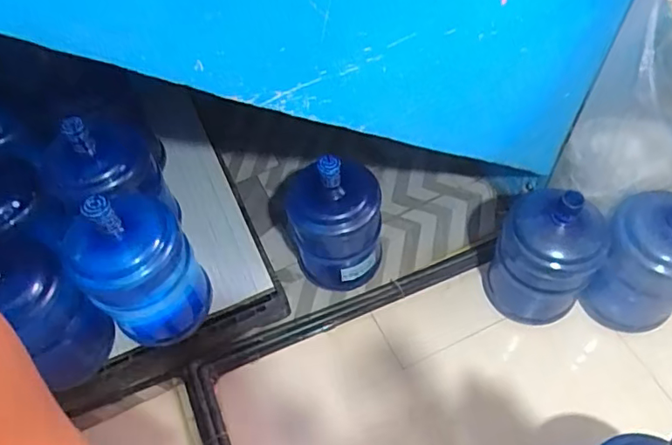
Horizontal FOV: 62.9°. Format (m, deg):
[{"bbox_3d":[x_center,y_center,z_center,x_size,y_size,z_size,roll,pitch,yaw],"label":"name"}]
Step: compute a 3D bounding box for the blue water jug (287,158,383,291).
[{"bbox_3d":[-0.011,-0.029,1.469,0.240,0.426,0.284,-8,57,0],"label":"blue water jug"}]

